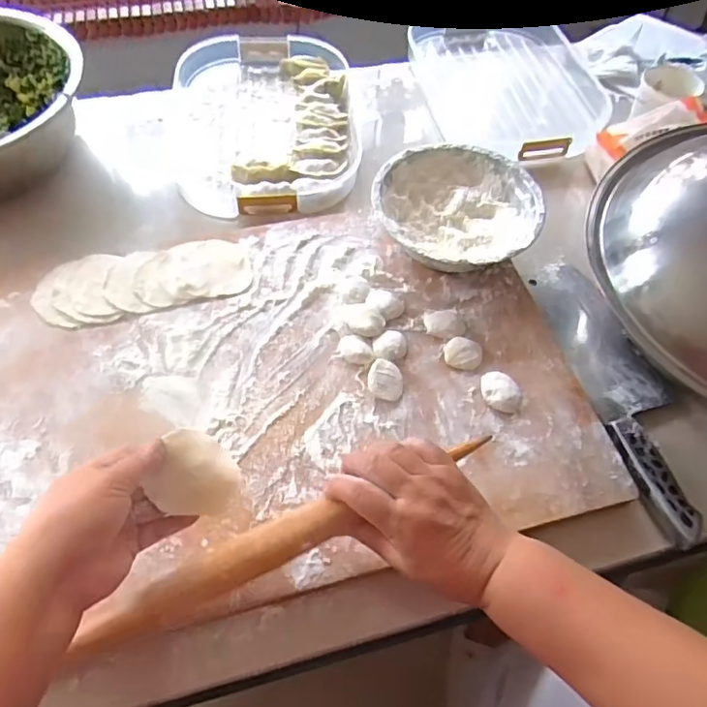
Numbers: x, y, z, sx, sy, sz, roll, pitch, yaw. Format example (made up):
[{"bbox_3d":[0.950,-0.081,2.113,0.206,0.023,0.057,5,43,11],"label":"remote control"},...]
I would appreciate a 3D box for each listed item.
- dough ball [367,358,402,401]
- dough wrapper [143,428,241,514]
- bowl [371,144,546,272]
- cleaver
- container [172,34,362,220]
[{"bbox_3d":[0.028,0.023,0.482,0.030,0.010,0.037,6,58,2],"label":"dough ball"},{"bbox_3d":[-0.108,0.085,0.385,0.058,0.009,0.055,19,73,-17],"label":"dough wrapper"},{"bbox_3d":[0.102,-0.137,0.560,0.155,0.056,0.157,1,58,-2],"label":"bowl"},{"bbox_3d":[0.245,0.026,0.508,0.077,0.029,0.285,-9,59,-8],"label":"cleaver"},{"bbox_3d":[-0.110,-0.289,0.691,0.224,0.046,0.310,-6,59,-6],"label":"container"}]

